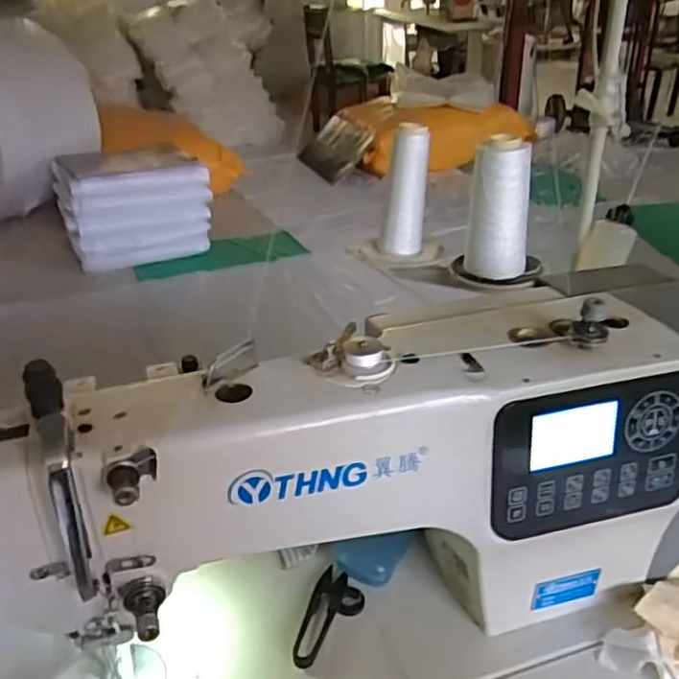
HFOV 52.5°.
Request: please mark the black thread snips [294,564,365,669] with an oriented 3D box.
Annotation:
[{"bbox_3d":[-0.007,0.214,0.534,0.042,0.006,0.091,7,31,14],"label":"black thread snips"}]

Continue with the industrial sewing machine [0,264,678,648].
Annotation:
[{"bbox_3d":[0.082,0.102,0.500,0.588,0.243,0.133,-10,31,-16],"label":"industrial sewing machine"}]

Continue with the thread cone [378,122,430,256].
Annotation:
[{"bbox_3d":[0.086,-0.194,0.915,0.058,0.169,0.047,2,30,5],"label":"thread cone"}]

